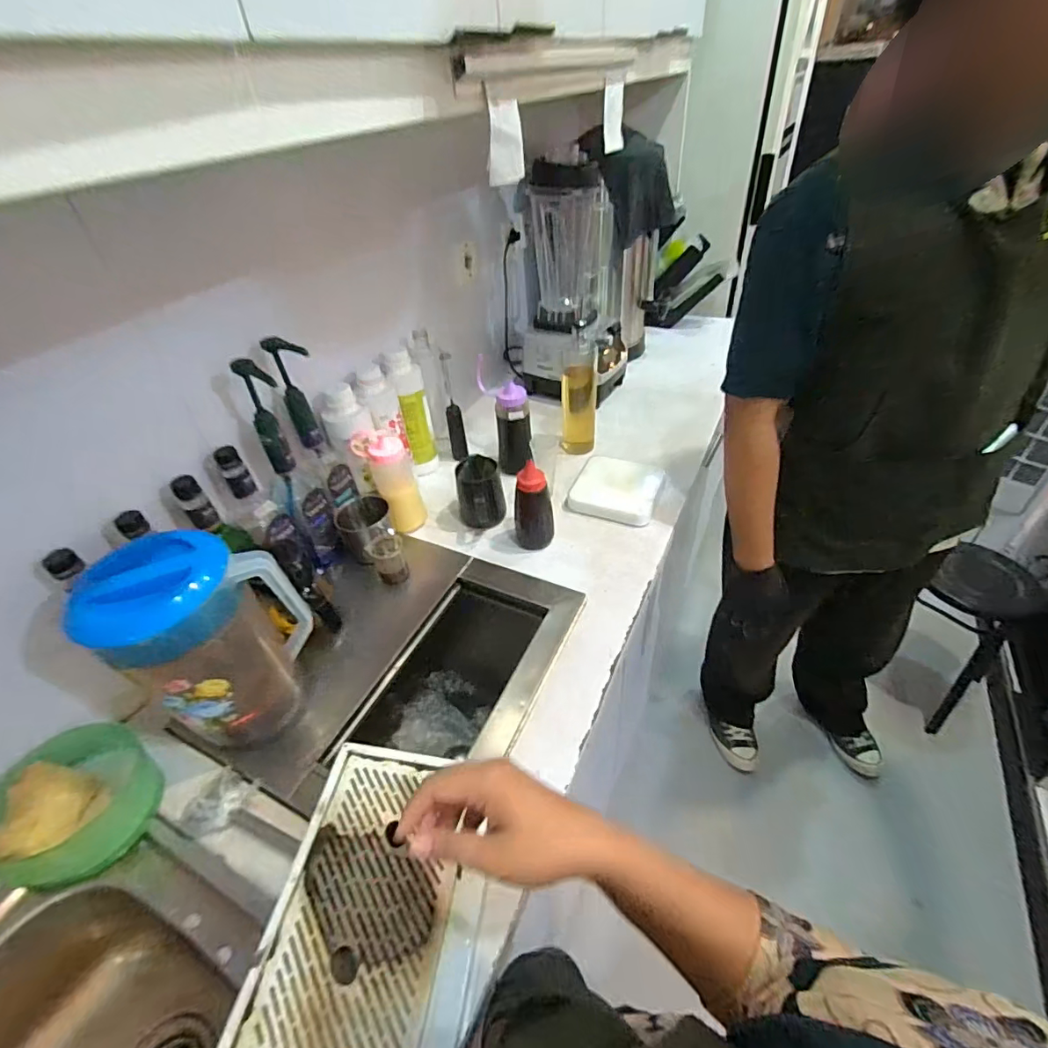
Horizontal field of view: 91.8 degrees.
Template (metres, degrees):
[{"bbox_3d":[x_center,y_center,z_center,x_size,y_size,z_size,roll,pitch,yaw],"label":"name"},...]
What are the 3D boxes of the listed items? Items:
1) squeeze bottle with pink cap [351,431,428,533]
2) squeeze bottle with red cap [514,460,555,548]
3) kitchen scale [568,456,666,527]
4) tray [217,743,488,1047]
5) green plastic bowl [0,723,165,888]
[{"bbox_3d":[-0.239,-0.073,0.924,0.092,0.179,0.082,-18,43,-13],"label":"squeeze bottle with pink cap"},{"bbox_3d":[0.014,-0.027,0.880,0.054,0.153,0.062,-32,48,-26],"label":"squeeze bottle with red cap"},{"bbox_3d":[0.177,-0.068,0.980,0.158,0.032,0.145,11,44,18],"label":"kitchen scale"},{"bbox_3d":[-0.142,0.376,0.508,0.195,0.032,0.274,4,42,11],"label":"tray"},{"bbox_3d":[-0.536,0.326,0.607,0.162,0.075,0.152,-3,42,3],"label":"green plastic bowl"}]

